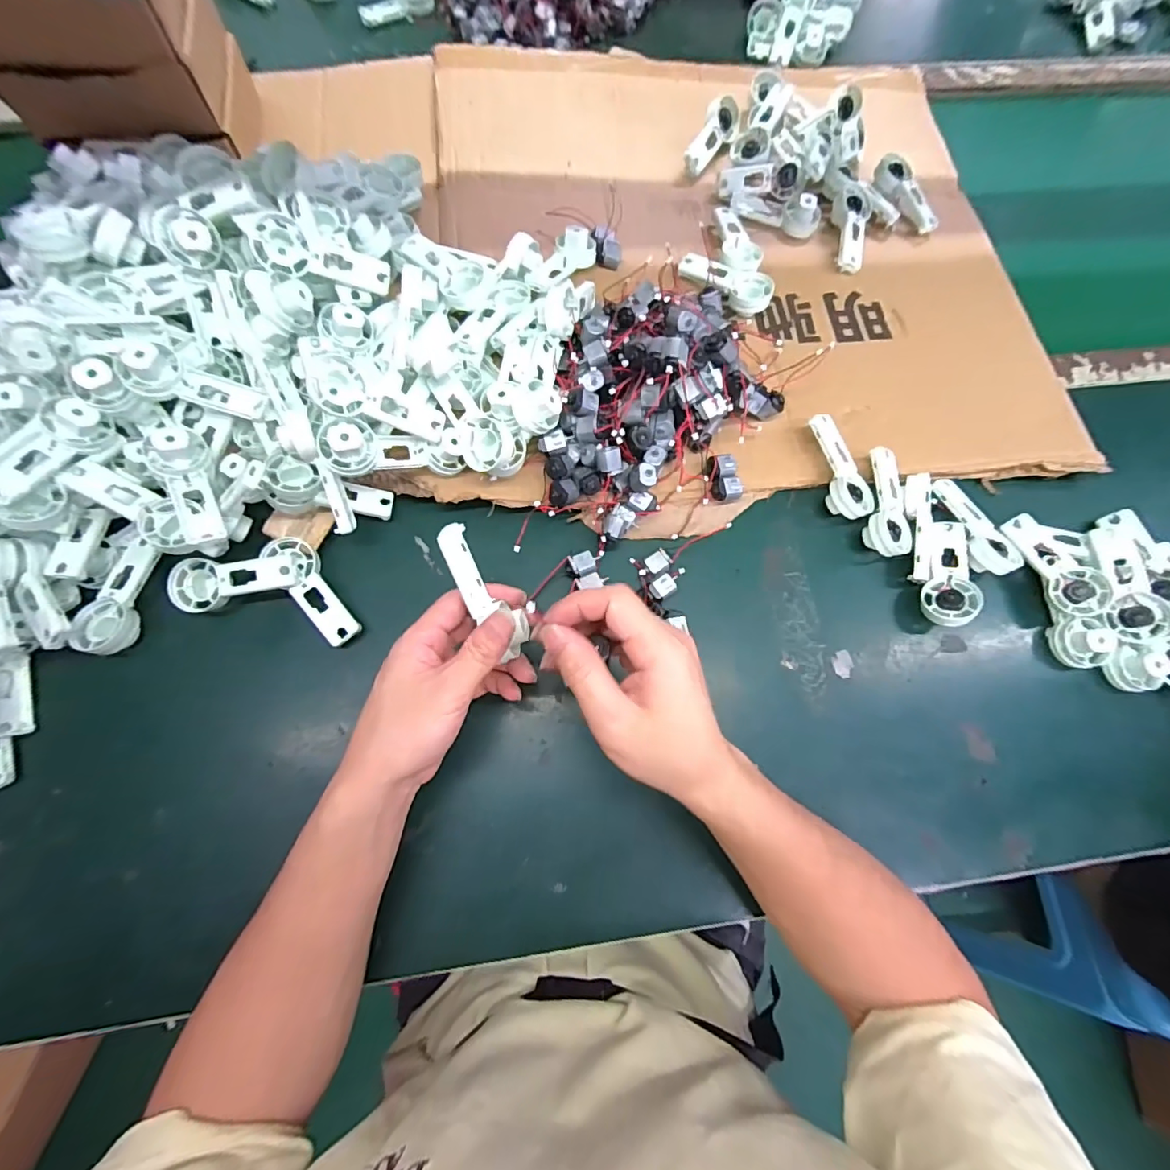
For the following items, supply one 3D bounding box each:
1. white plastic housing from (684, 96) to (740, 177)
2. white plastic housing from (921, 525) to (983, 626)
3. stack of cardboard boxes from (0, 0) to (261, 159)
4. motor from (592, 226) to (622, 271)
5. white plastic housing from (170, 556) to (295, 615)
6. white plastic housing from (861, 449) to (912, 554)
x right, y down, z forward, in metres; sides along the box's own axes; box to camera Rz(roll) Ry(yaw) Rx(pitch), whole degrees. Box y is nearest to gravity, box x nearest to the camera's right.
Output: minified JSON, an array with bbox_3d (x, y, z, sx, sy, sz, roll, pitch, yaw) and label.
[{"bbox_3d":[0.136,-0.478,0.547,0.034,0.029,0.091,25,73,5],"label":"white plastic housing"},{"bbox_3d":[0.302,-0.007,0.425,0.038,0.021,0.091,5,68,24],"label":"white plastic housing"},{"bbox_3d":[-0.433,-0.497,0.457,0.180,0.131,0.156,-5,76,-4],"label":"stack of cardboard boxes"},{"bbox_3d":[0.022,-0.324,0.493,0.029,0.020,0.033,3,72,-2],"label":"motor"},{"bbox_3d":[-0.264,-0.001,0.390,0.090,0.024,0.036,-5,72,-4],"label":"white plastic housing"},{"bbox_3d":[0.258,-0.068,0.440,0.035,0.029,0.092,9,72,0],"label":"white plastic housing"}]

